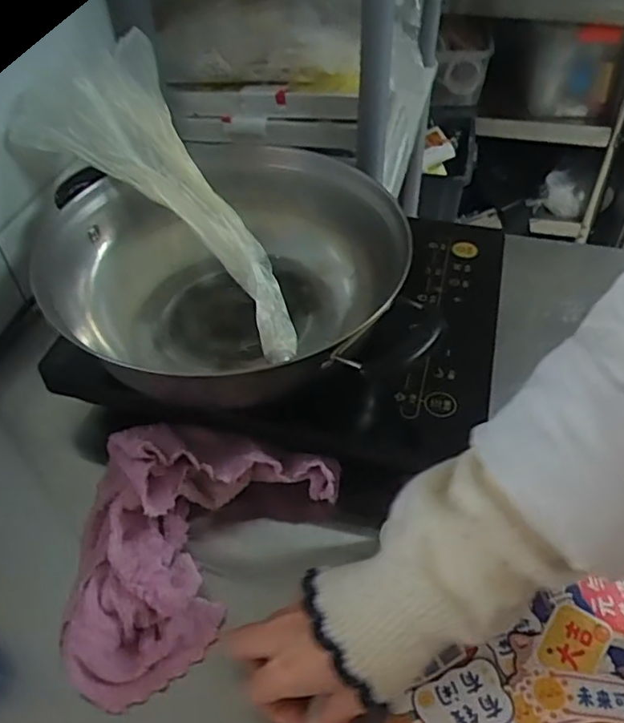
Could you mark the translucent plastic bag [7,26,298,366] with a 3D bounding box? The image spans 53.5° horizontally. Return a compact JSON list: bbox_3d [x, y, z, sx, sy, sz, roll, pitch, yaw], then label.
[{"bbox_3d":[-0.110,-0.136,0.525,0.133,0.047,0.340,-34,77,-26],"label":"translucent plastic bag"}]

